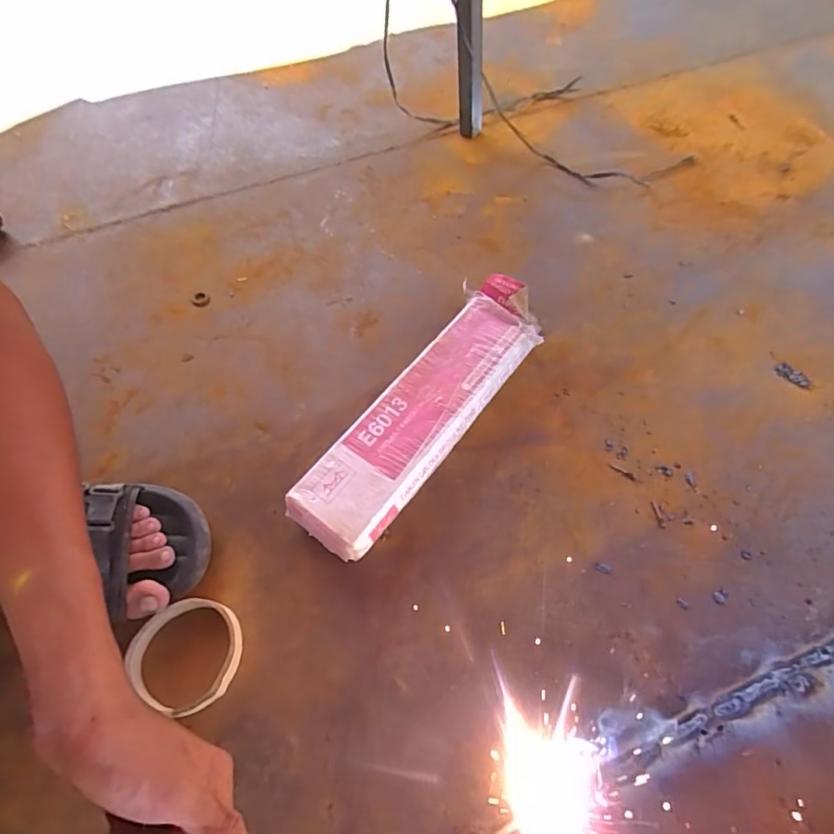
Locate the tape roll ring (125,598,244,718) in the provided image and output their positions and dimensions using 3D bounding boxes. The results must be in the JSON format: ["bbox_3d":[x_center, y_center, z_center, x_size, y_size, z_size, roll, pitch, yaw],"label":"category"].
[{"bbox_3d":[-0.192,0.197,0.416,0.091,0.017,0.085,-1,59,1],"label":"tape roll ring"}]

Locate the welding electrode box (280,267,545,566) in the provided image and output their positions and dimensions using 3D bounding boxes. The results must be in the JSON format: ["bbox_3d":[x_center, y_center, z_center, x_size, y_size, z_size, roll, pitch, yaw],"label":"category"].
[{"bbox_3d":[0.013,-0.011,0.509,0.089,0.042,0.333,31,65,18],"label":"welding electrode box"}]

